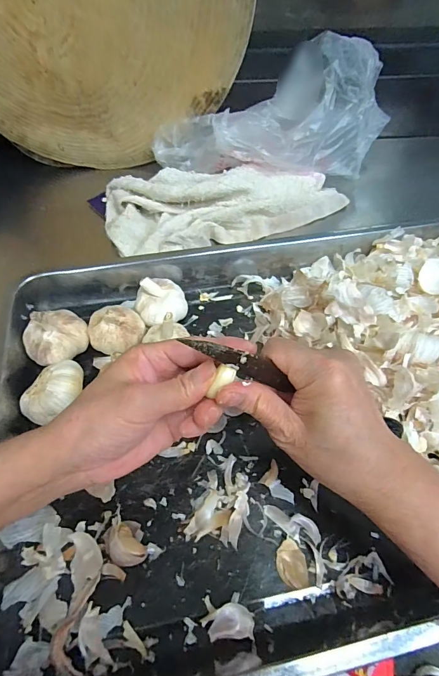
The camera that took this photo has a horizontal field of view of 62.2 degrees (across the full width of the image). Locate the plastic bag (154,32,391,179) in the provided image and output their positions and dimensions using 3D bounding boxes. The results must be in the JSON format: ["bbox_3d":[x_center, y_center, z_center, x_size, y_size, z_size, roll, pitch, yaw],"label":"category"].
[{"bbox_3d":[0.064,-0.296,0.528,0.329,0.166,0.125,-4,53,13],"label":"plastic bag"}]

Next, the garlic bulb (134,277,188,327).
[{"bbox_3d":[-0.066,-0.040,0.414,0.055,0.045,0.043,-25,59,-18],"label":"garlic bulb"}]

